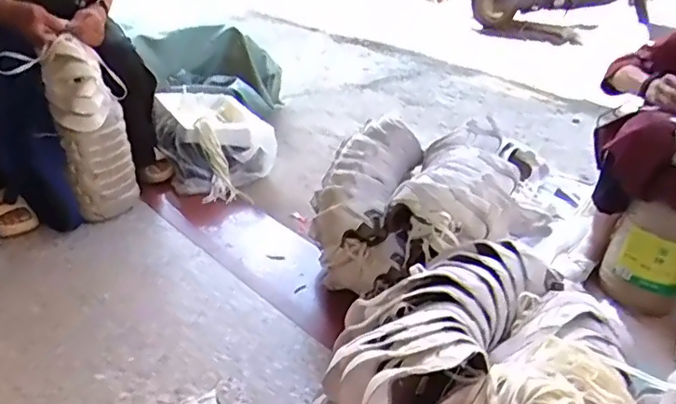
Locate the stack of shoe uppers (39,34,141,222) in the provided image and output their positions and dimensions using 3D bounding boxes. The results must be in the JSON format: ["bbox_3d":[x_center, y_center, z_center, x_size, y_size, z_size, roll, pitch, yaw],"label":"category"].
[{"bbox_3d":[-0.598,-0.153,1.381,0.171,0.453,0.127,-9,34,-22],"label":"stack of shoe uppers"}]

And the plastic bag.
[{"bbox_3d":[-0.404,-0.194,1.755,0.306,0.182,0.471,-14,36,-28],"label":"plastic bag"}]

